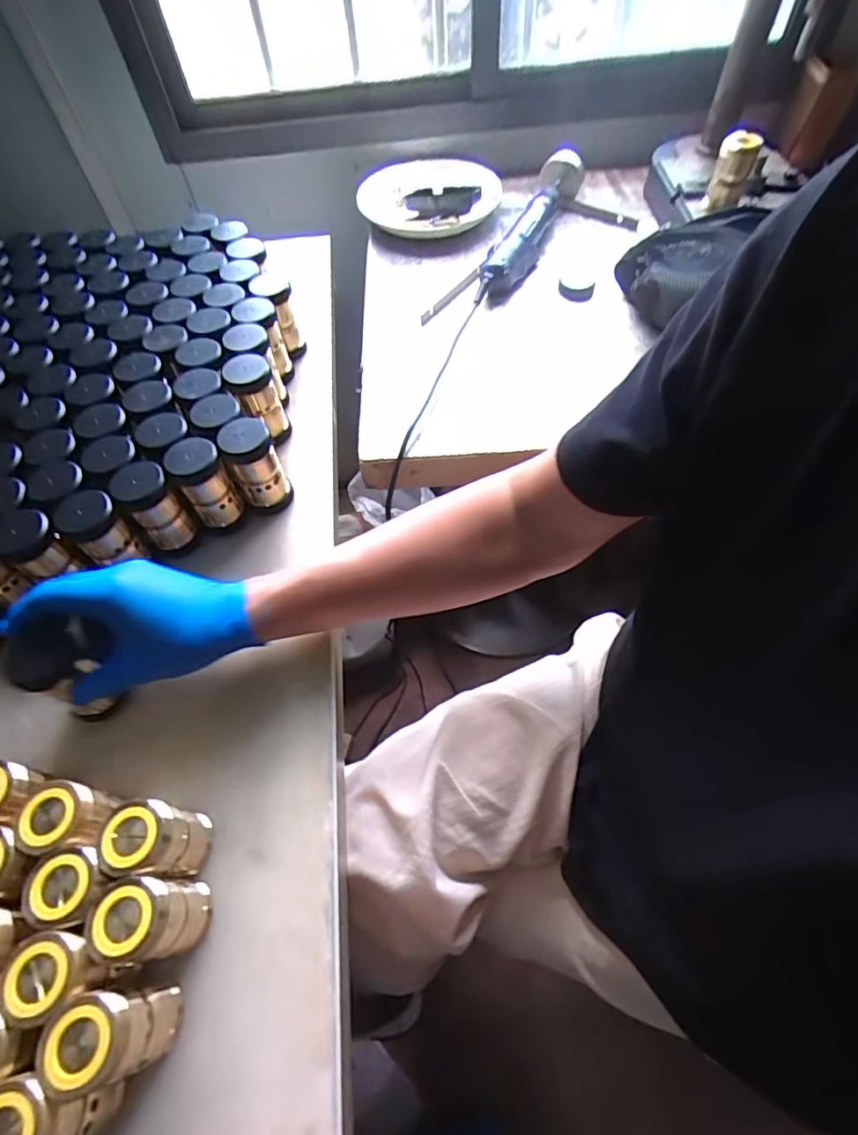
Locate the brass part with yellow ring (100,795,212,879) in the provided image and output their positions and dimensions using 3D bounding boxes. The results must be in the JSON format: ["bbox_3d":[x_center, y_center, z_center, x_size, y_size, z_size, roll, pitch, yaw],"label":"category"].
[{"bbox_3d":[-0.167,0.173,0.343,0.036,0.078,0.041,9,59,10],"label":"brass part with yellow ring"}]

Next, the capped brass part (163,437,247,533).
[{"bbox_3d":[-0.194,-0.069,0.476,0.041,0.082,0.039,-29,60,-14],"label":"capped brass part"}]

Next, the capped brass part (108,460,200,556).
[{"bbox_3d":[-0.231,-0.047,0.464,0.040,0.081,0.035,-34,61,-16],"label":"capped brass part"}]

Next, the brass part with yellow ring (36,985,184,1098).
[{"bbox_3d":[-0.165,0.251,0.295,0.039,0.080,0.037,-9,57,-1],"label":"brass part with yellow ring"}]

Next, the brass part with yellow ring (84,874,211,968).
[{"bbox_3d":[-0.164,0.208,0.318,0.039,0.077,0.039,-2,57,3],"label":"brass part with yellow ring"}]

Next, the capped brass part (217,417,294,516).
[{"bbox_3d":[-0.156,-0.091,0.490,0.044,0.082,0.043,-25,59,-11],"label":"capped brass part"}]

